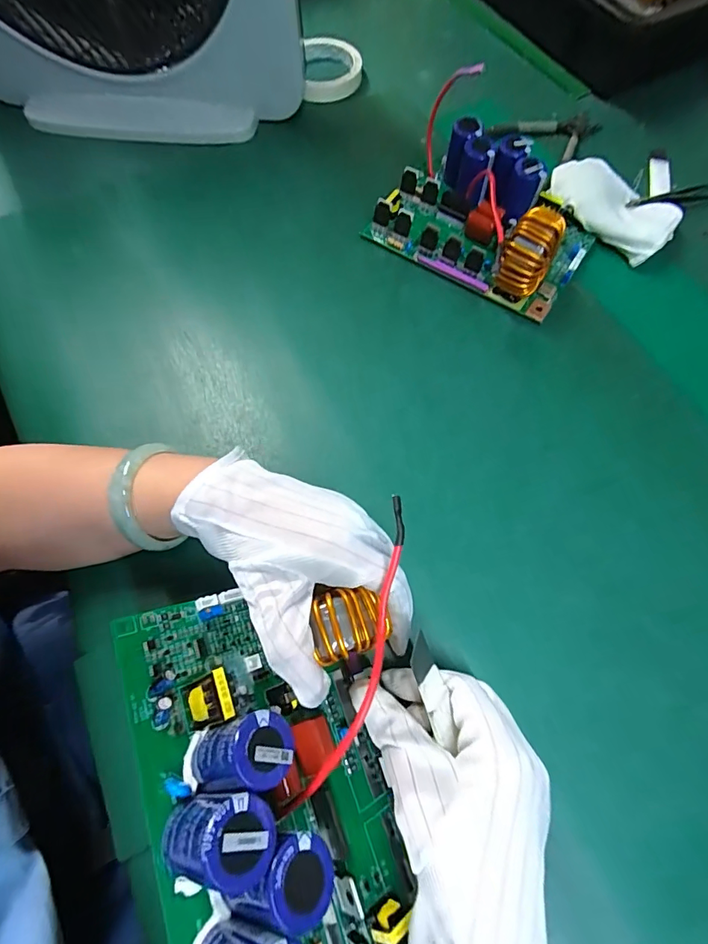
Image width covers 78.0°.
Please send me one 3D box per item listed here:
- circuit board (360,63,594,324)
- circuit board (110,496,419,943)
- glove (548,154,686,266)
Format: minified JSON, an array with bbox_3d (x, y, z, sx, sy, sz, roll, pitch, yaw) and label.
[{"bbox_3d":[0.124,-0.244,0.409,0.188,0.065,0.128,32,72,12],"label":"circuit board"},{"bbox_3d":[-0.023,0.142,0.215,0.130,0.076,0.193,-3,61,-43],"label":"circuit board"},{"bbox_3d":[0.259,-0.268,0.443,0.129,0.026,0.085,42,75,15],"label":"glove"}]

